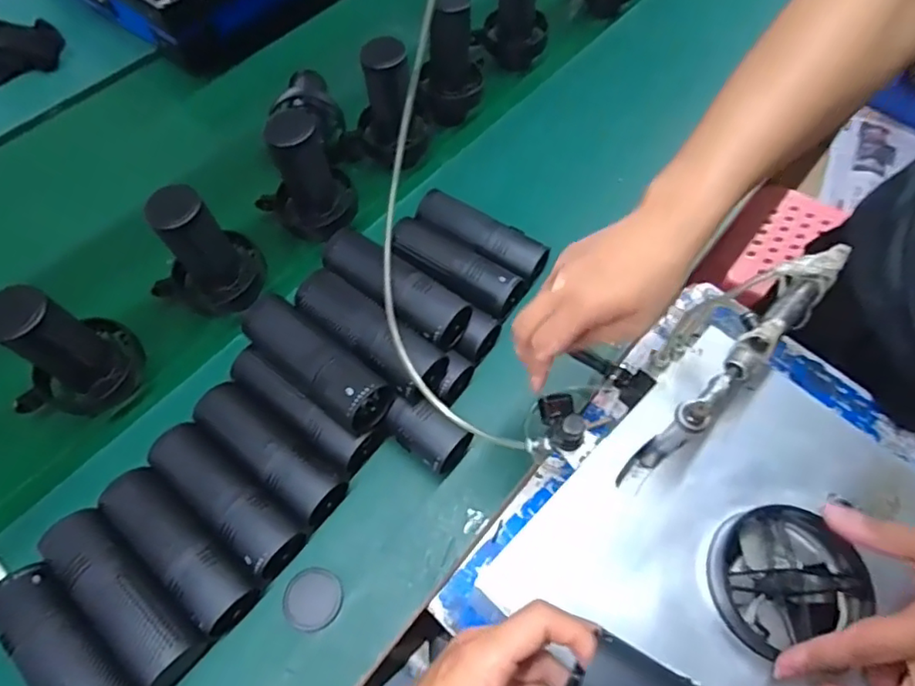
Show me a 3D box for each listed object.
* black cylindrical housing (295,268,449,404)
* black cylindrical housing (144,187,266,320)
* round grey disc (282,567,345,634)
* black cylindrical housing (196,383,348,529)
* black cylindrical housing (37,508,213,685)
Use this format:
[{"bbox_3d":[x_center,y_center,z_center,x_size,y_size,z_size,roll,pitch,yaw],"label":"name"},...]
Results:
[{"bbox_3d":[-0.090,-0.010,0.562,0.164,0.056,0.060,31,65,14],"label":"black cylindrical housing"},{"bbox_3d":[-0.269,-0.088,0.613,0.109,0.172,0.077,-37,69,-19],"label":"black cylindrical housing"},{"bbox_3d":[-0.132,0.234,0.522,0.050,0.005,0.051,1,62,-2],"label":"round grey disc"},{"bbox_3d":[-0.183,0.107,0.559,0.167,0.049,0.054,36,66,16],"label":"black cylindrical housing"},{"bbox_3d":[-0.286,0.216,0.494,0.162,0.050,0.054,38,67,17],"label":"black cylindrical housing"}]

